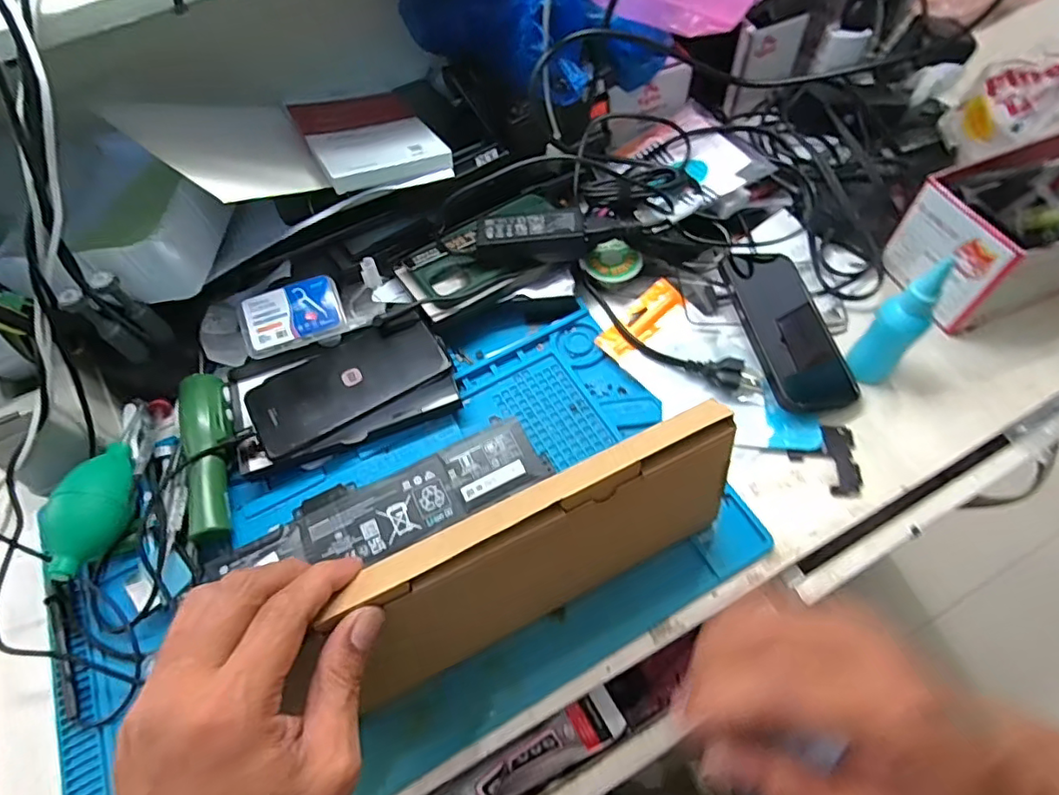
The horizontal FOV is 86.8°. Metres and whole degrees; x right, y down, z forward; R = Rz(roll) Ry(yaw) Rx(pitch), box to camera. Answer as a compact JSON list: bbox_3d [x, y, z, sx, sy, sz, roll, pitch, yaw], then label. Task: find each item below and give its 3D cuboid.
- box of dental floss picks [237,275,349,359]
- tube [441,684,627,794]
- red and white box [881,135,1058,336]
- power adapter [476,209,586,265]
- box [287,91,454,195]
[{"bbox_3d":[-0.203,-0.069,0.479,0.083,0.019,0.053,-19,68,-6],"label":"box of dental floss picks"},{"bbox_3d":[-0.001,0.254,0.386,0.147,0.035,0.037,-29,69,-10],"label":"tube"},{"bbox_3d":[0.415,-0.147,0.460,0.187,0.077,0.104,-21,61,-7],"label":"red and white box"},{"bbox_3d":[0.004,-0.140,0.495,0.097,0.035,0.040,-6,60,2],"label":"power adapter"},{"bbox_3d":[-0.145,-0.233,0.501,0.103,0.017,0.147,-20,51,-19],"label":"box"}]

